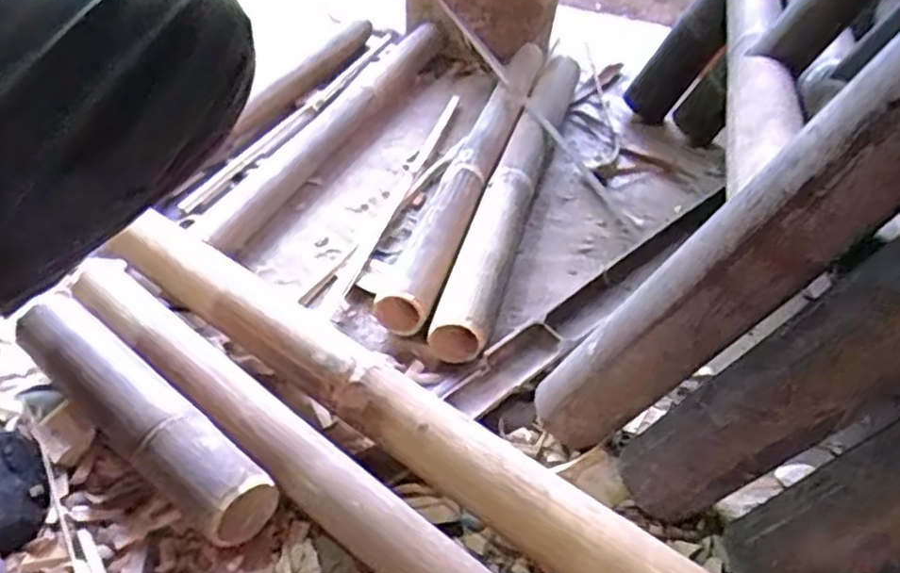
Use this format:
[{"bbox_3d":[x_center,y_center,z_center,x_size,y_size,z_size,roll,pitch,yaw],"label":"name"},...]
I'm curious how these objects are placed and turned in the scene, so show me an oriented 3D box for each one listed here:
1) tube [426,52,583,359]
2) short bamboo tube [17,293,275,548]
[{"bbox_3d":[0.087,-0.145,0.919,0.059,0.059,0.666,12,40,9],"label":"tube"},{"bbox_3d":[-0.235,0.102,0.563,0.260,0.063,0.059,30,45,28],"label":"short bamboo tube"}]

